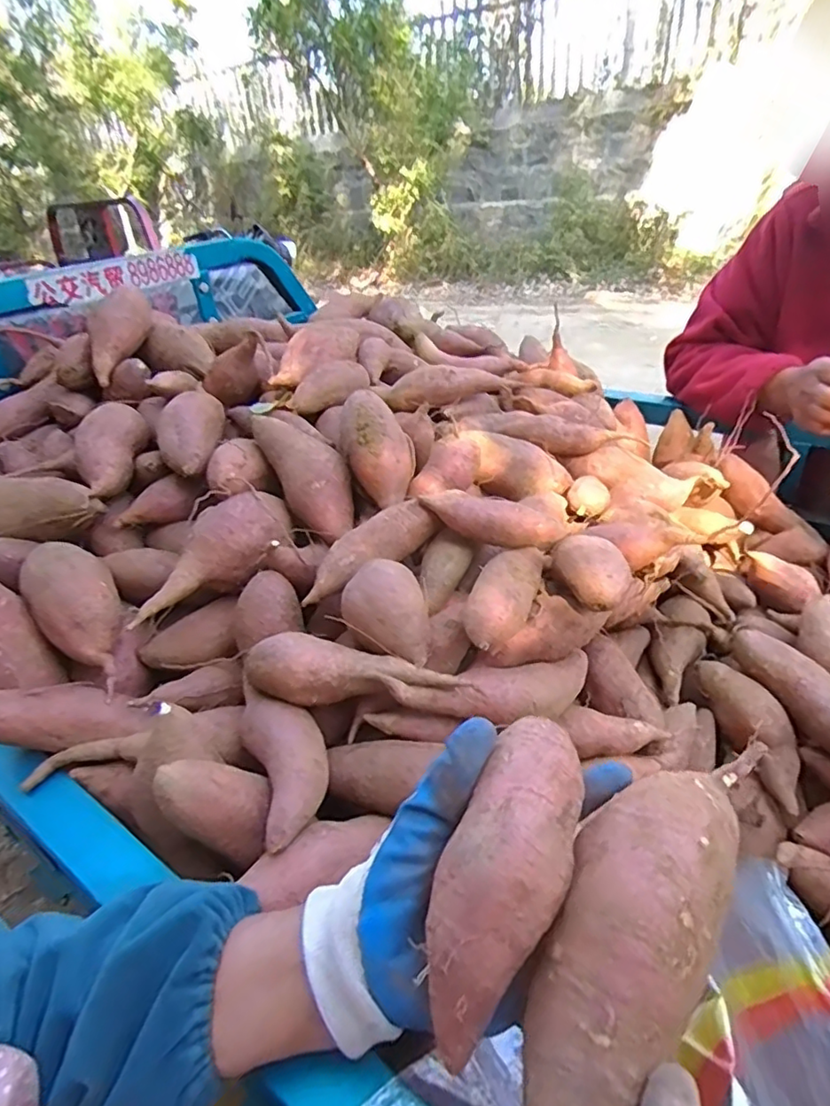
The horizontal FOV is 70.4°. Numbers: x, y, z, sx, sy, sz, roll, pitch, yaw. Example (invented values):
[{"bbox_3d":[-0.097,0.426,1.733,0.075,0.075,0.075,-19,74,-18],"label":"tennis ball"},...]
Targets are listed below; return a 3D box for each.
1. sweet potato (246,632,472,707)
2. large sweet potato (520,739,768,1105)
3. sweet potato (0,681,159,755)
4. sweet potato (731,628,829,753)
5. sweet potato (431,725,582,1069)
[{"bbox_3d":[-0.050,0.084,0.440,0.170,0.039,0.048,-2,33,5],"label":"sweet potato"},{"bbox_3d":[0.097,0.160,0.255,0.058,0.055,0.211,19,53,32],"label":"large sweet potato"},{"bbox_3d":[-0.279,0.129,0.465,0.132,0.042,0.038,9,27,-23],"label":"sweet potato"},{"bbox_3d":[0.390,0.151,0.566,0.044,0.040,0.196,-19,51,-20],"label":"sweet potato"},{"bbox_3d":[0.039,0.139,0.257,0.048,0.041,0.140,14,62,27],"label":"sweet potato"}]

